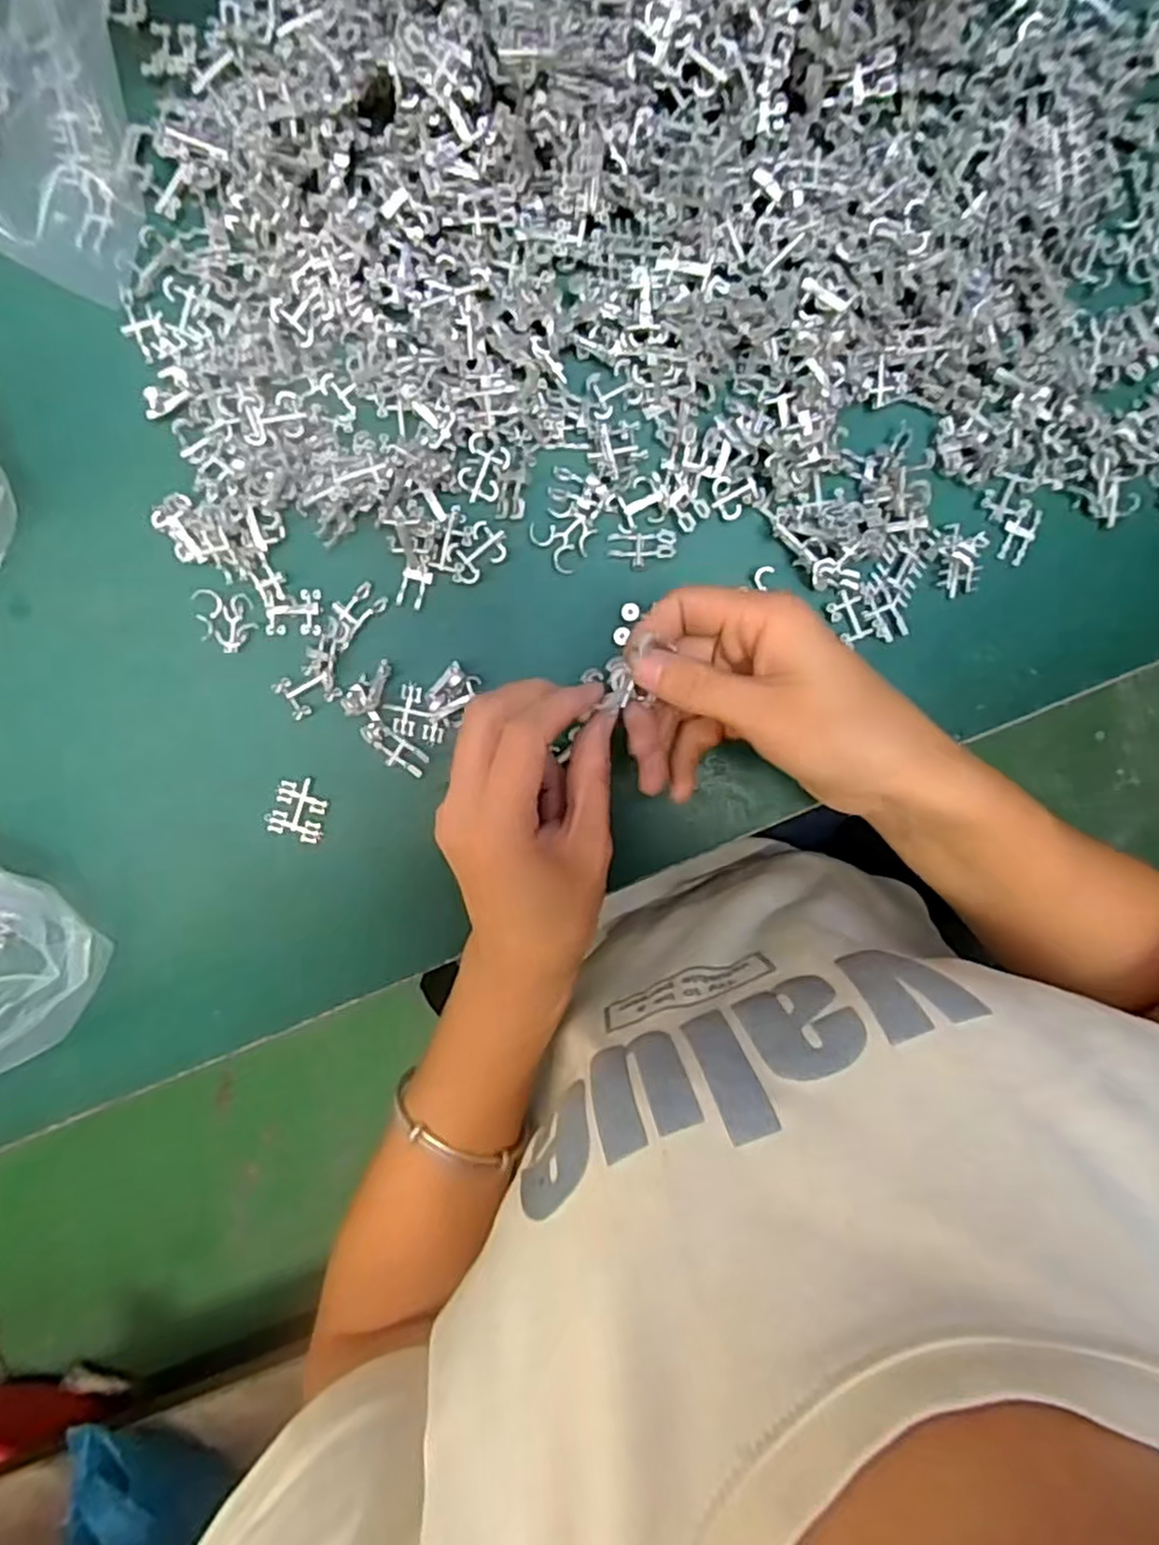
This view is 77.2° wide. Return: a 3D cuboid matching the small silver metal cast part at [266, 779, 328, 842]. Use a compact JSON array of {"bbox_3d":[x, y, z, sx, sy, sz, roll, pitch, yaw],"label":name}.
[{"bbox_3d":[-0.139,0.019,0.359,0.026,0.004,0.029,17,95,-6],"label":"small silver metal cast part"}]

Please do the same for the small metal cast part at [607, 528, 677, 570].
[{"bbox_3d":[0.031,-0.109,0.355,0.032,0.006,0.017,-8,97,-3],"label":"small metal cast part"}]

